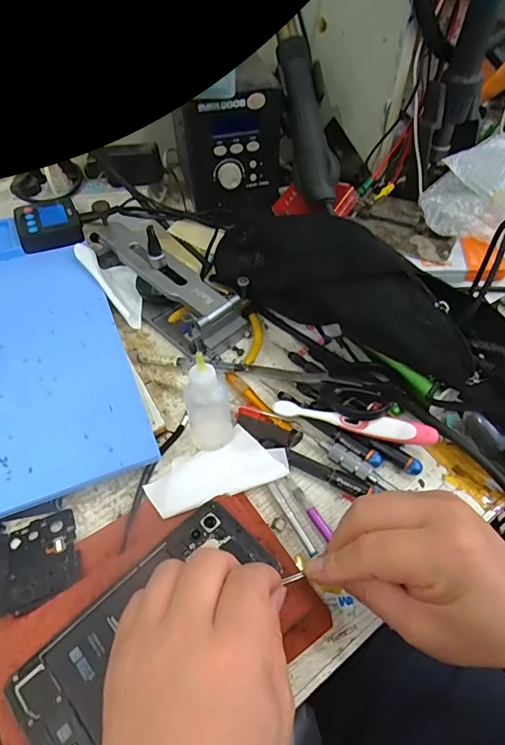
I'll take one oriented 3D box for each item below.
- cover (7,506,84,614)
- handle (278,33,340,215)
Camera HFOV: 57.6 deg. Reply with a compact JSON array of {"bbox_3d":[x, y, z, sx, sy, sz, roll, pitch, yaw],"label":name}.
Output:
[{"bbox_3d":[-0.150,0.134,0.333,0.048,0.004,0.064,-21,44,-15],"label":"cover"},{"bbox_3d":[0.063,-0.274,0.515,0.039,0.033,0.183,-14,95,-13],"label":"handle"}]

